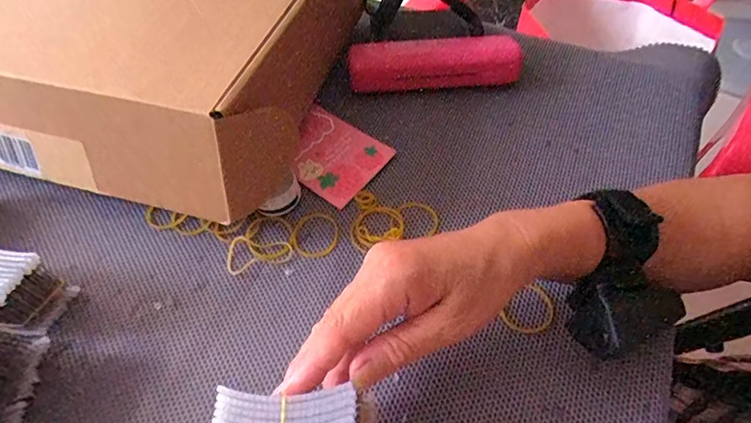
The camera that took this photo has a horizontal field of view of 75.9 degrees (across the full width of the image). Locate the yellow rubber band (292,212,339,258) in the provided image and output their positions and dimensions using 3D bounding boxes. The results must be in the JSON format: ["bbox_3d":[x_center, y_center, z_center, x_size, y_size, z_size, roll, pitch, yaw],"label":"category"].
[{"bbox_3d":[-0.044,0.015,0.353,0.033,0.004,0.037,13,57,10],"label":"yellow rubber band"}]

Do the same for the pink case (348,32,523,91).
[{"bbox_3d":[0.046,-0.126,0.411,0.146,0.035,0.034,3,55,20],"label":"pink case"}]

